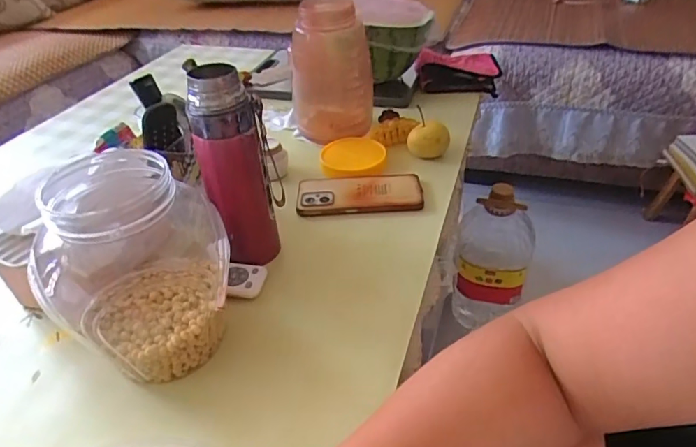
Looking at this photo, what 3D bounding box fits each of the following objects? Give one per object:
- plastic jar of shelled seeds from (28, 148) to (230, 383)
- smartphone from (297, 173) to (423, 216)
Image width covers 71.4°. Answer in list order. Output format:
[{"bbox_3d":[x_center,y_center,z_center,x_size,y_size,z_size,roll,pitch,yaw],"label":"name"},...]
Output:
[{"bbox_3d":[-0.176,0.047,0.400,0.107,0.178,0.102,-2,37,2],"label":"plastic jar of shelled seeds"},{"bbox_3d":[0.015,-0.040,0.634,0.161,0.014,0.072,-3,37,1],"label":"smartphone"}]

